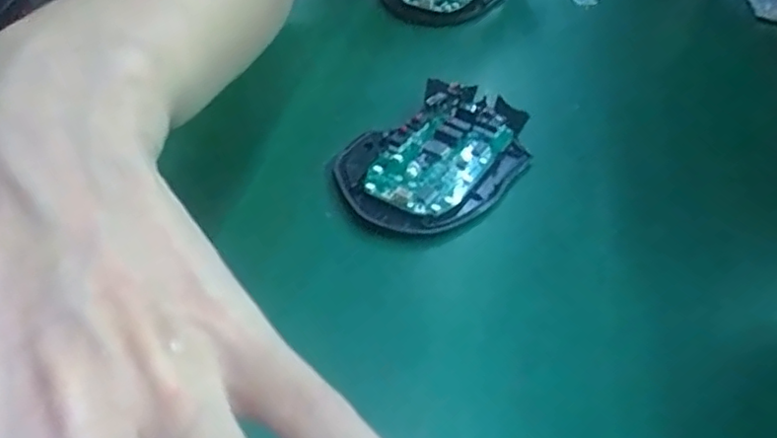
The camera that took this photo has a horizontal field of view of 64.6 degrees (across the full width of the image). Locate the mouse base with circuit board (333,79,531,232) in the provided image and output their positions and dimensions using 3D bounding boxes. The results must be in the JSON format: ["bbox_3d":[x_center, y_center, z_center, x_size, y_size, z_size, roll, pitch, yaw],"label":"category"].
[{"bbox_3d":[0.027,-0.034,0.296,0.068,0.016,0.110,26,43,22],"label":"mouse base with circuit board"}]

